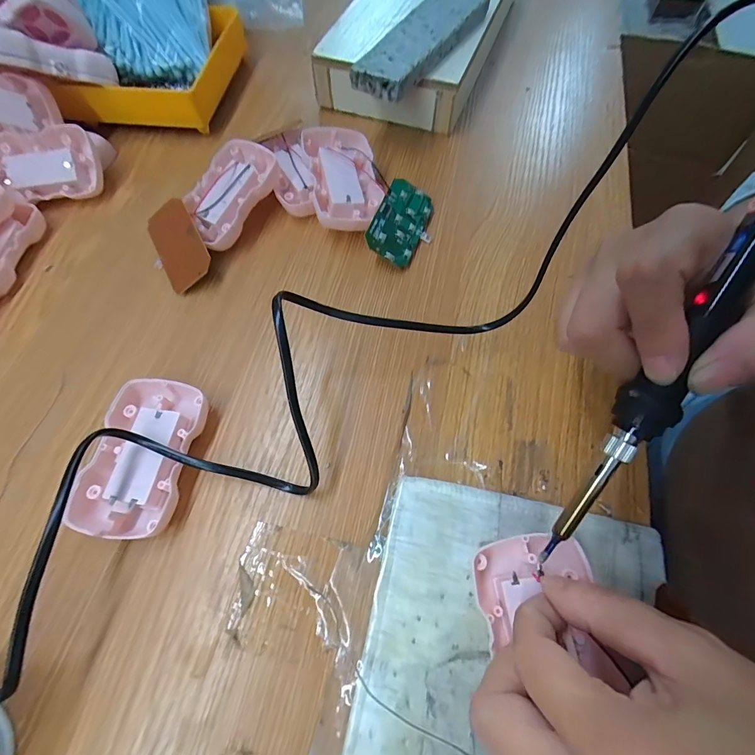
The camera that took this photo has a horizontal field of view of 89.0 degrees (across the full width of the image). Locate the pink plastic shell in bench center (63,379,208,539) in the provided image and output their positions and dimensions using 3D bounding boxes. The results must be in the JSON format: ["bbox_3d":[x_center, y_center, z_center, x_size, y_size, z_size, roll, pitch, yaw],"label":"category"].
[{"bbox_3d":[-0.134,0.044,0.225,0.054,0.020,0.090,5,65,4],"label":"pink plastic shell in bench center"}]

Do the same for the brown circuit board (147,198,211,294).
[{"bbox_3d":[-0.150,-0.100,0.289,0.038,0.004,0.072,-34,74,12],"label":"brown circuit board"}]

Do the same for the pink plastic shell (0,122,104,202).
[{"bbox_3d":[-0.276,-0.174,0.319,0.087,0.018,0.054,-10,96,-6],"label":"pink plastic shell"}]

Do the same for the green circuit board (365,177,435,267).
[{"bbox_3d":[0.020,-0.118,0.293,0.042,0.004,0.071,29,69,-14],"label":"green circuit board"}]

